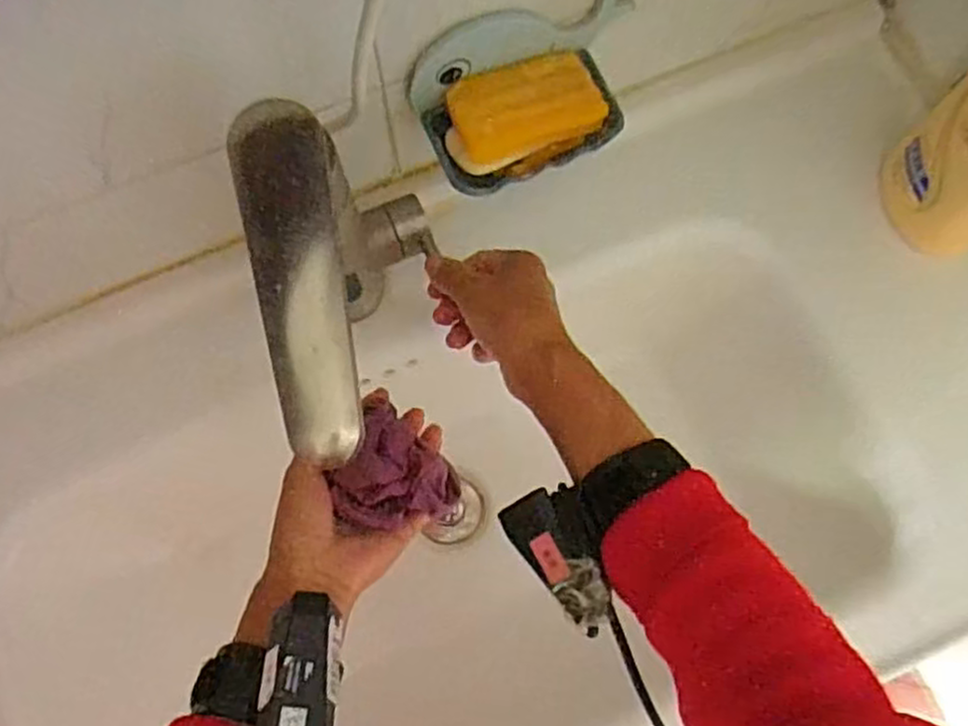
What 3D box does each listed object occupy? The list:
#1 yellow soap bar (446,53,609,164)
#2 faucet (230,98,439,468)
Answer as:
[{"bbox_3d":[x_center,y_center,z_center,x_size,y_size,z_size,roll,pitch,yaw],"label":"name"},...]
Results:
[{"bbox_3d":[0.028,-0.173,0.504,0.098,0.023,0.054,-20,75,-5],"label":"yellow soap bar"},{"bbox_3d":[-0.069,-0.025,0.457,0.084,0.228,0.189,-12,74,-3],"label":"faucet"}]

